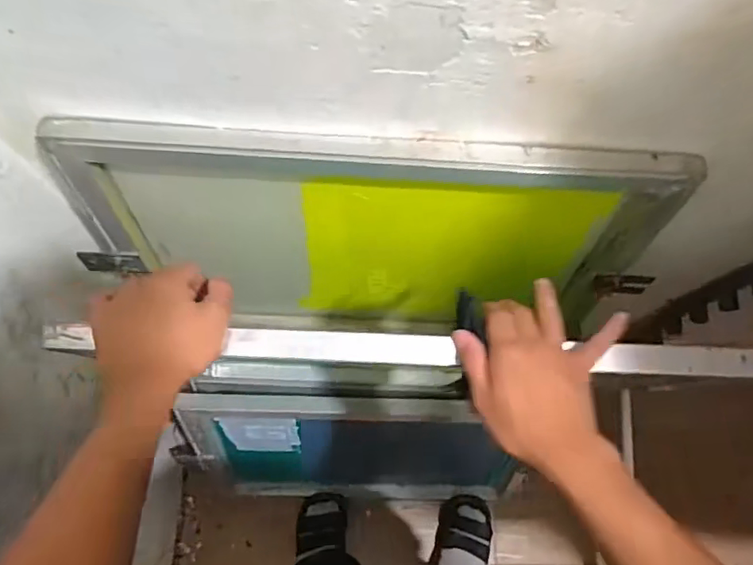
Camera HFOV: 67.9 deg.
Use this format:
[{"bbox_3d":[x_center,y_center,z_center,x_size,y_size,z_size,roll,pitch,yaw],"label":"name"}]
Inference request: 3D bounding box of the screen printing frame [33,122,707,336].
[{"bbox_3d":[-0.004,-0.040,0.744,0.730,0.434,0.060,4,61,-1],"label":"screen printing frame"}]

